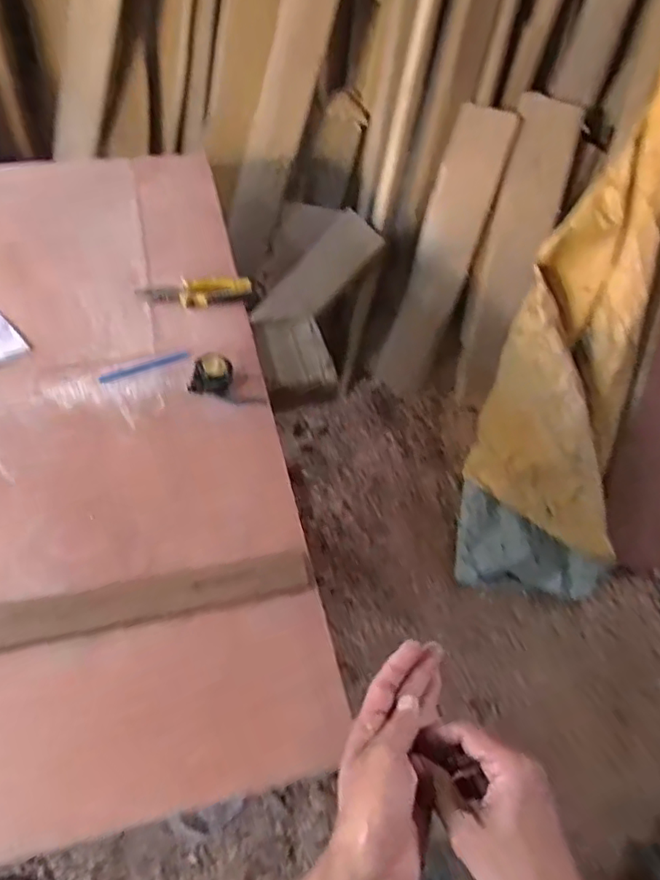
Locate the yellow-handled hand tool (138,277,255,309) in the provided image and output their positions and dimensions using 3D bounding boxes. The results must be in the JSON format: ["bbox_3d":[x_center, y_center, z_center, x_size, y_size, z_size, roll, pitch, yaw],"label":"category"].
[{"bbox_3d":[-0.230,-0.255,1.003,0.187,0.017,0.062,1,54,-9],"label":"yellow-handled hand tool"}]

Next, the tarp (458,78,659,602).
[{"bbox_3d":[0.722,-0.436,1.451,0.378,0.170,1.733,17,97,8],"label":"tarp"}]

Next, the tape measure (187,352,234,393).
[{"bbox_3d":[-0.178,-0.097,0.877,0.057,0.044,0.057,10,53,-2],"label":"tape measure"}]

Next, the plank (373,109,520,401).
[{"bbox_3d":[0.316,-0.511,1.634,0.161,0.780,0.024,22,16,11],"label":"plank"}]

